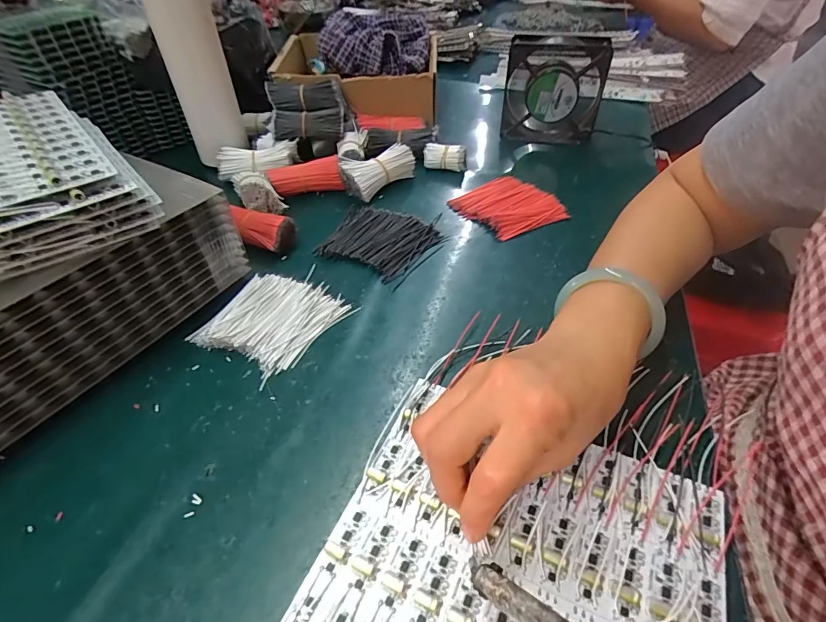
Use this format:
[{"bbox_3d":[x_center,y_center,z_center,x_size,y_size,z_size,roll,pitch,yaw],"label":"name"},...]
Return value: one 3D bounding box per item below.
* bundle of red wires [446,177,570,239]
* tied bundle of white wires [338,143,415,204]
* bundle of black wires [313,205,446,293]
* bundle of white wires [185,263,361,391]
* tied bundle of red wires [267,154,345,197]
[{"bbox_3d":[0.102,-0.116,0.474,0.098,0.013,0.093,-21,48,-20],"label":"bundle of red wires"},{"bbox_3d":[-0.042,-0.167,0.509,0.040,0.040,0.083,35,54,30],"label":"tied bundle of white wires"},{"bbox_3d":[-0.032,-0.073,0.437,0.107,0.008,0.098,25,50,23],"label":"bundle of black wires"},{"bbox_3d":[-0.116,0.003,0.360,0.092,0.014,0.103,26,50,24],"label":"bundle of white wires"},{"bbox_3d":[-0.124,-0.156,0.503,0.080,0.035,0.029,-11,46,-11],"label":"tied bundle of red wires"}]

